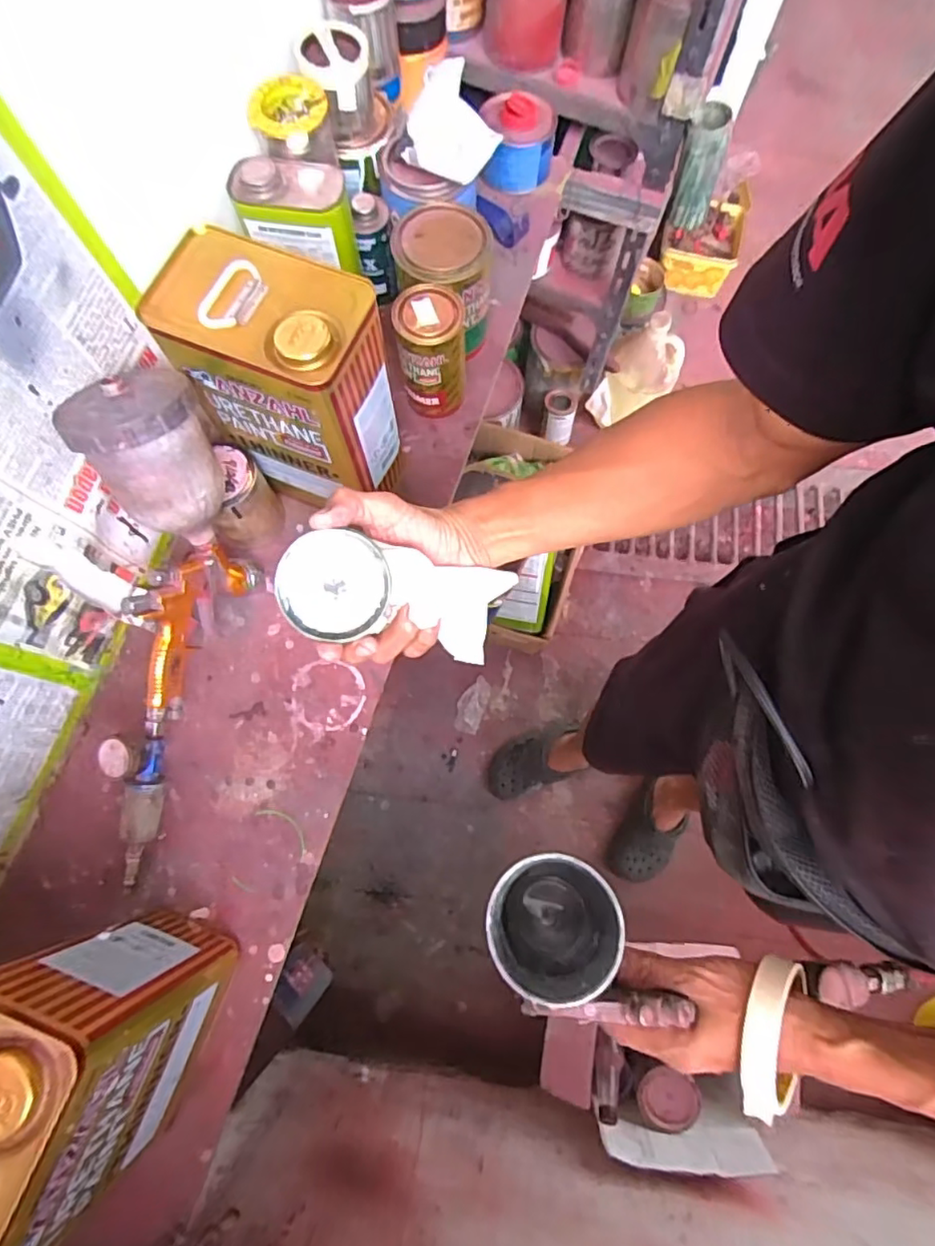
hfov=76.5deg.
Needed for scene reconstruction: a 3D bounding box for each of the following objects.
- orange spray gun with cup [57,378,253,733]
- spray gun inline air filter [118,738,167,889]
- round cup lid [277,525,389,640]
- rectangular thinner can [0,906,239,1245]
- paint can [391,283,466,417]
[{"bbox_3d":[-0.282,-0.065,0.548,0.106,0.308,0.150,7,31,2],"label":"orange spray gun with cup"},{"bbox_3d":[-0.309,0.183,0.558,0.032,0.029,0.147,15,97,5],"label":"spray gun inline air filter"},{"bbox_3d":[-0.092,-0.026,0.406,0.073,0.009,0.070,-5,109,-15],"label":"round cup lid"},{"bbox_3d":[-0.283,0.324,0.421,0.105,0.238,0.167,19,74,6],"label":"rectangular thinner can"},{"bbox_3d":[-0.039,-0.298,0.655,0.070,0.122,0.071,0,73,0],"label":"paint can"}]

